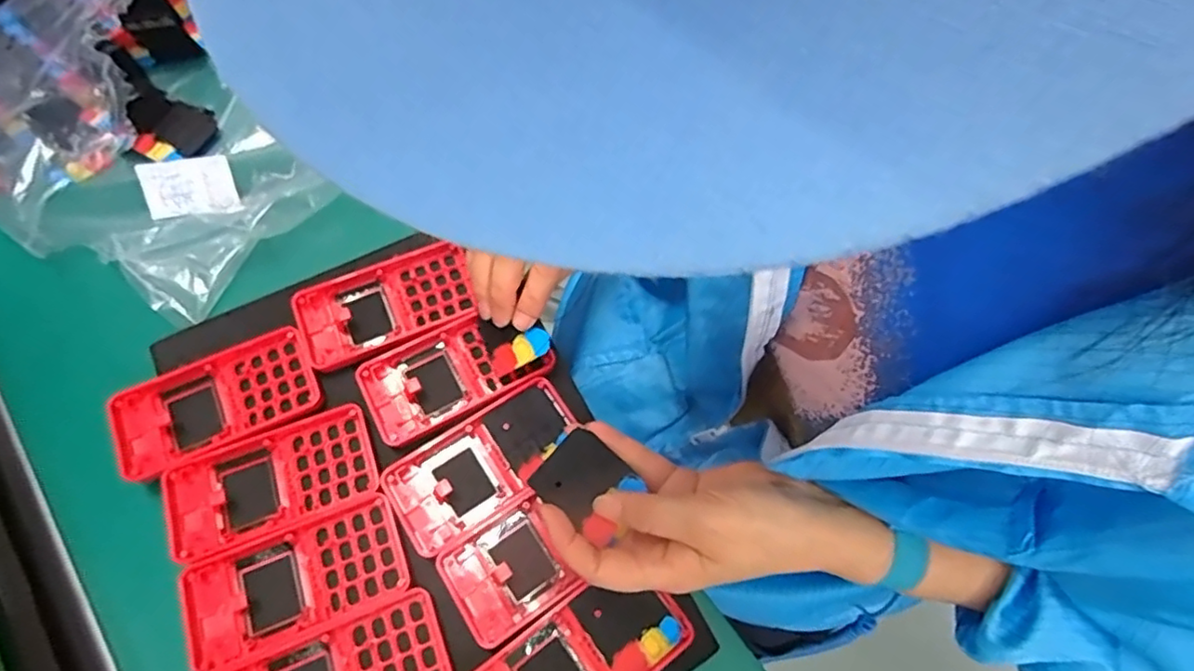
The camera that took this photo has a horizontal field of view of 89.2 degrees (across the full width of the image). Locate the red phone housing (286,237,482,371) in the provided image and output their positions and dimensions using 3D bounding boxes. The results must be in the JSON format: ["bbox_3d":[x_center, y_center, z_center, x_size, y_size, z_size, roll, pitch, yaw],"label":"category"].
[{"bbox_3d":[-0.147,-0.022,0.423,0.116,0.018,0.069,-23,68,-9],"label":"red phone housing"}]

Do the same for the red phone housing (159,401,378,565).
[{"bbox_3d":[-0.201,0.089,0.372,0.119,0.012,0.065,-22,68,-9],"label":"red phone housing"}]

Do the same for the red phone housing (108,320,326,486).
[{"bbox_3d":[-0.246,0.043,0.390,0.123,0.015,0.066,-25,69,-10],"label":"red phone housing"}]

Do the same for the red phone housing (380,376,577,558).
[{"bbox_3d":[-0.071,0.080,0.384,0.121,0.017,0.062,-32,70,-13],"label":"red phone housing"}]

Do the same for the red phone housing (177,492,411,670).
[{"bbox_3d":[-0.175,0.142,0.351,0.120,0.015,0.063,-22,68,-9],"label":"red phone housing"}]

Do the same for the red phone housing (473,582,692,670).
[{"bbox_3d":[-0.010,0.184,0.342,0.120,0.018,0.061,-34,71,-14],"label":"red phone housing"}]

